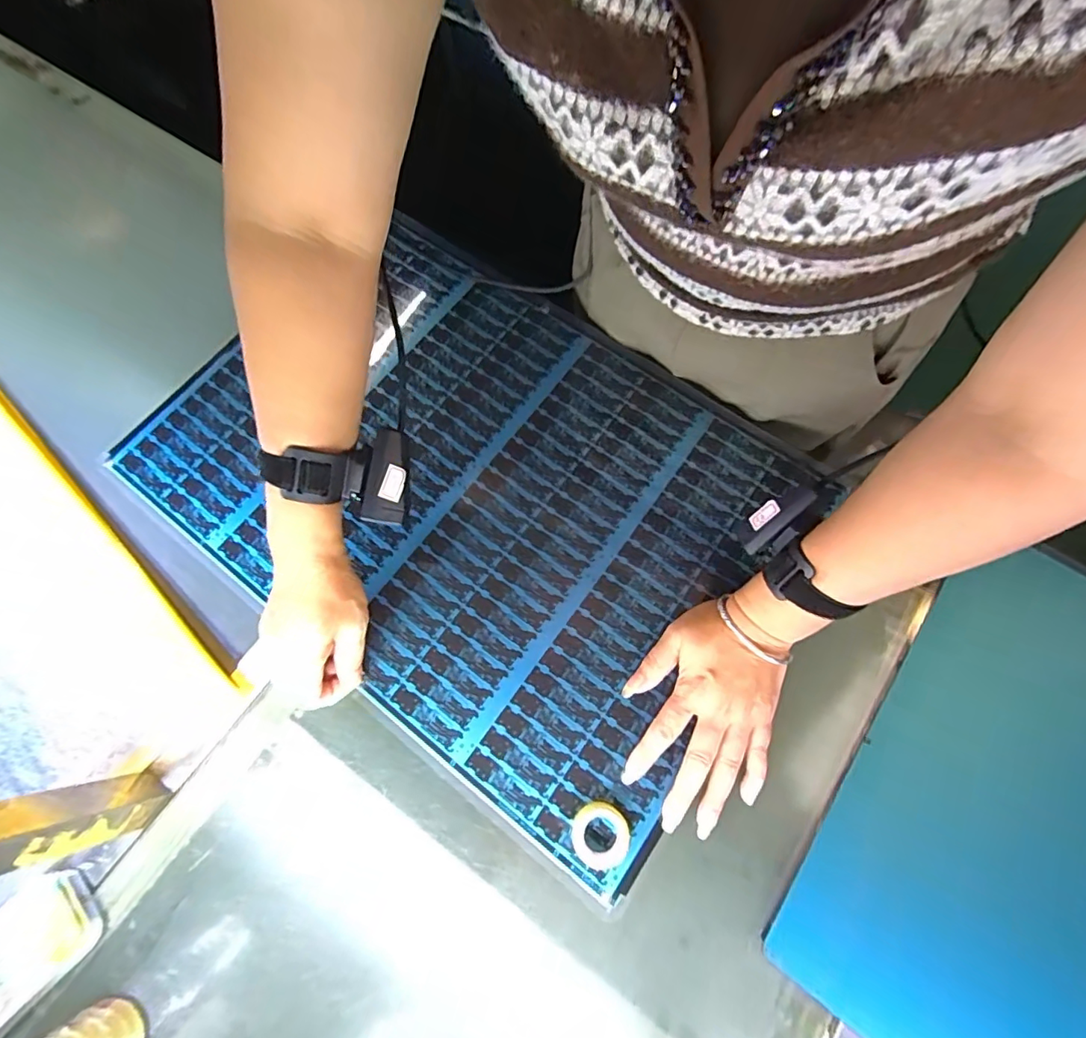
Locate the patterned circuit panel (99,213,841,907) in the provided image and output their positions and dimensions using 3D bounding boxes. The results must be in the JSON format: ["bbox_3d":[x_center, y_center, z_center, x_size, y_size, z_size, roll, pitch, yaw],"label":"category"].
[{"bbox_3d":[-0.078,-0.042,0.480,0.568,0.014,0.409,32,74,11],"label":"patterned circuit panel"}]

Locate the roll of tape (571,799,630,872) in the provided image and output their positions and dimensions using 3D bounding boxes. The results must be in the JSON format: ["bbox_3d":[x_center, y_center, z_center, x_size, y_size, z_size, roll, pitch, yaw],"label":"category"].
[{"bbox_3d":[0.043,0.234,0.375,0.041,0.010,0.043,0,71,0],"label":"roll of tape"}]

